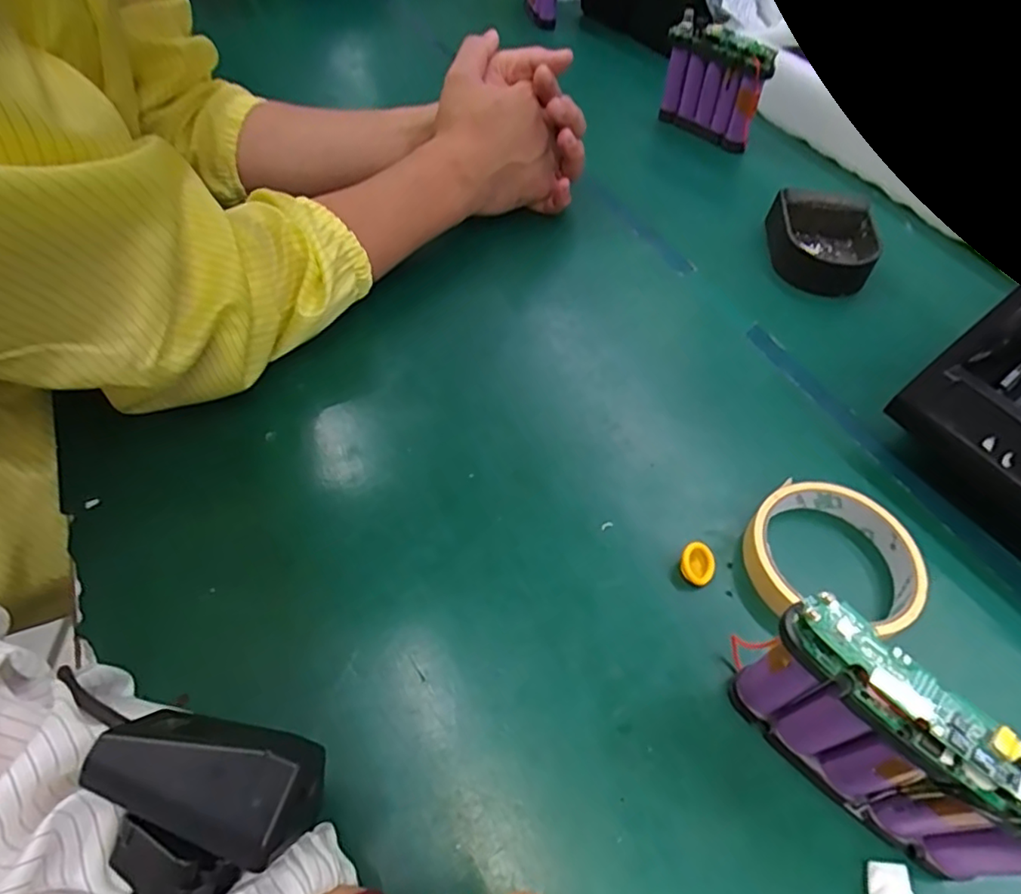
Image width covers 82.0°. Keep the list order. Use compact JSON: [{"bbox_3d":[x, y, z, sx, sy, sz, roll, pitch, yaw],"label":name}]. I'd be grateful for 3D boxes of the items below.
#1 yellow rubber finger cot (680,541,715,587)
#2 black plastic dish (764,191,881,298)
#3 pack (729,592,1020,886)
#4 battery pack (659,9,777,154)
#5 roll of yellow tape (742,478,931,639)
[{"bbox_3d":[0.103,0.065,0.322,0.019,0.013,0.020,2,53,-2],"label":"yellow rubber finger cot"},{"bbox_3d":[0.258,-0.169,0.484,0.074,0.039,0.086,7,53,2],"label":"black plastic dish"},{"bbox_3d":[0.148,0.119,0.228,0.119,0.094,0.024,38,59,23],"label":"pack"},{"bbox_3d":[0.203,-0.361,0.600,0.020,0.110,0.113,-31,60,-24],"label":"battery pack"},{"bbox_3d":[0.176,0.058,0.322,0.088,0.024,0.081,2,53,-2],"label":"roll of yellow tape"}]

